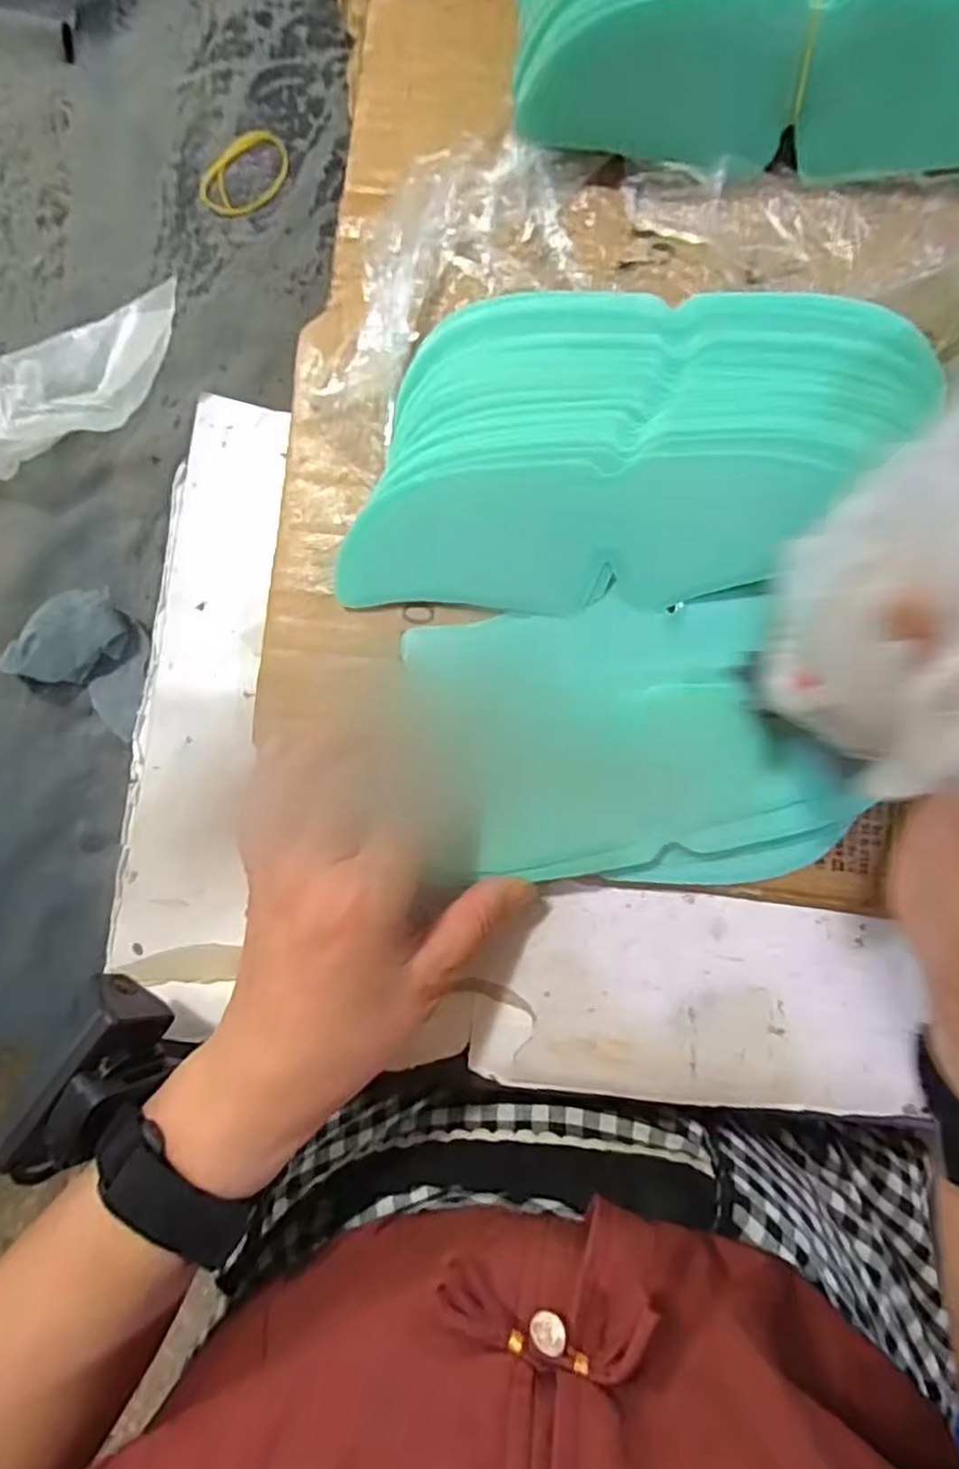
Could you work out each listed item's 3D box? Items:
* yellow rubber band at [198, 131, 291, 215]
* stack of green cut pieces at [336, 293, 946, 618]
[{"bbox_3d":[-0.114,-0.277,0.341,0.033,0.004,0.049,33,88,4],"label":"yellow rubber band"},{"bbox_3d":[0.058,-0.125,0.289,0.232,0.059,0.135,3,87,2],"label":"stack of green cut pieces"}]

